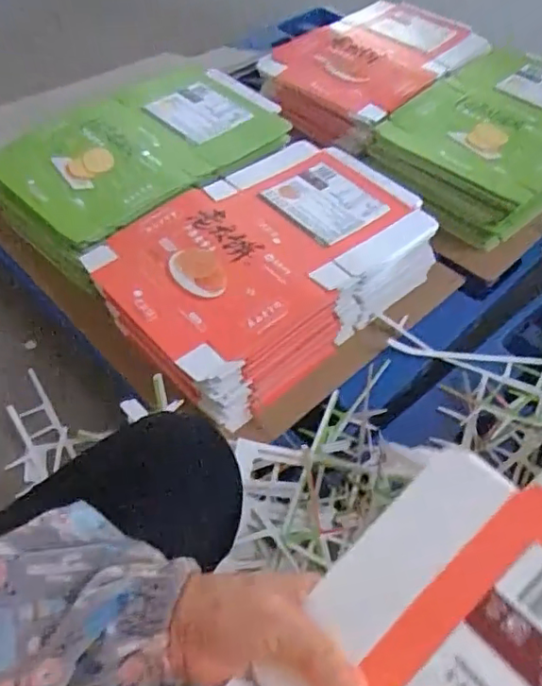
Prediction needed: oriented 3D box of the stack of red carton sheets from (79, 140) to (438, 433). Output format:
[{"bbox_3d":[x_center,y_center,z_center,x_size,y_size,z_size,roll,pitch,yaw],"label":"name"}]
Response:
[{"bbox_3d":[-0.006,-0.126,0.903,0.475,0.124,0.315,-35,60,-25],"label":"stack of red carton sheets"}]

